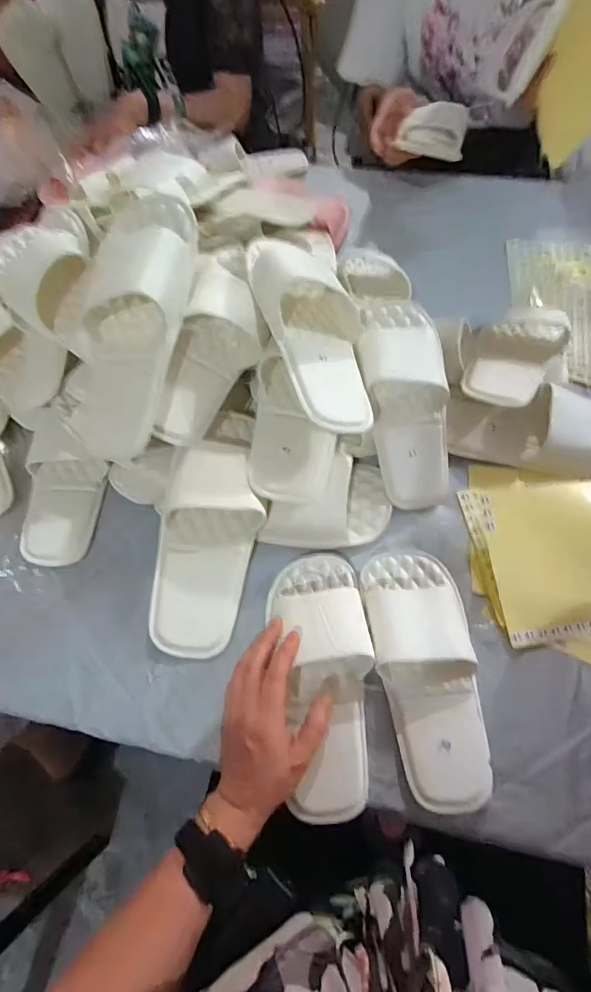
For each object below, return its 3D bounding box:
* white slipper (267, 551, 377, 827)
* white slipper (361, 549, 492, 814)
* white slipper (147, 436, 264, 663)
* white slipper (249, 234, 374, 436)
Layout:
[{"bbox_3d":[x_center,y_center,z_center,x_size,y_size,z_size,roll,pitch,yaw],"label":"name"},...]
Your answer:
[{"bbox_3d":[0.026,0.169,0.441,0.092,0.049,0.239,-5,68,0],"label":"white slipper"},{"bbox_3d":[0.123,0.161,0.438,0.096,0.040,0.233,-4,63,1],"label":"white slipper"},{"bbox_3d":[-0.095,0.055,0.499,0.106,0.055,0.220,6,84,6],"label":"white slipper"},{"bbox_3d":[0.026,-0.181,0.484,0.117,0.062,0.244,-10,70,-30],"label":"white slipper"}]

